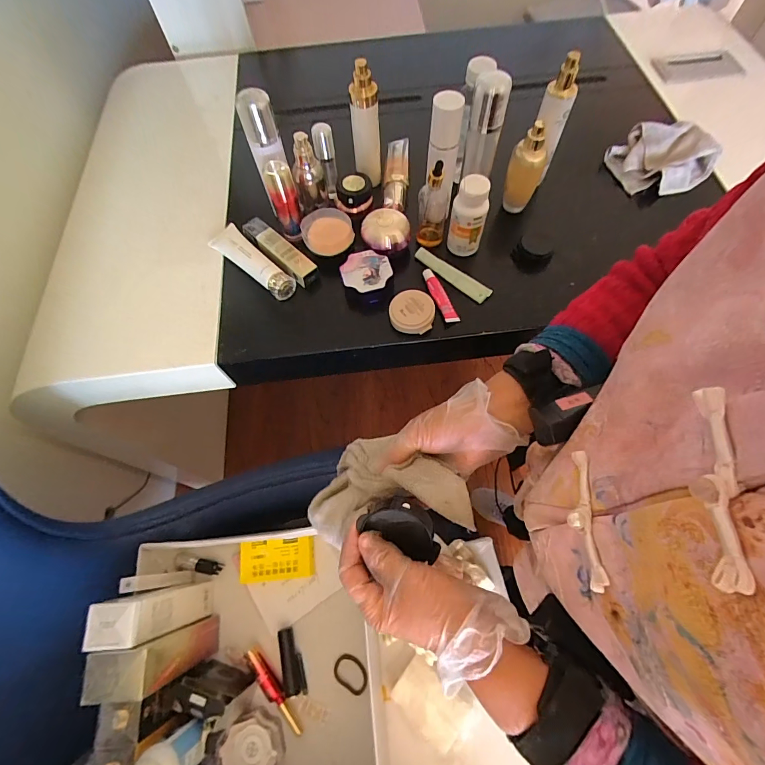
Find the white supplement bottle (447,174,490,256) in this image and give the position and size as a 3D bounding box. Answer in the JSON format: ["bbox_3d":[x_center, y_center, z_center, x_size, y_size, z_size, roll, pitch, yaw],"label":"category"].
[{"bbox_3d":[0.125,-0.240,0.554,0.048,0.103,0.041,11,66,7],"label":"white supplement bottle"}]

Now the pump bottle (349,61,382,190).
[{"bbox_3d":[-0.025,-0.390,0.589,0.042,0.182,0.032,-2,65,1],"label":"pump bottle"}]

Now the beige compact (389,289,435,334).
[{"bbox_3d":[0.042,-0.102,0.547,0.062,0.020,0.062,4,65,4],"label":"beige compact"}]

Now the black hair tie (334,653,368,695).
[{"bbox_3d":[-0.041,0.384,0.506,0.048,0.008,0.035,28,69,14],"label":"black hair tie"}]

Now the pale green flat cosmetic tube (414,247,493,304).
[{"bbox_3d":[0.106,-0.167,0.584,0.131,0.009,0.027,37,72,17],"label":"pale green flat cosmetic tube"}]

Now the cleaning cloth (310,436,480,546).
[{"bbox_3d":[-0.001,0.091,0.347,0.148,0.040,0.092,-10,64,20],"label":"cleaning cloth"}]

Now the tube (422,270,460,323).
[{"bbox_3d":[0.084,-0.129,0.564,0.020,0.010,0.092,-21,66,-8],"label":"tube"}]

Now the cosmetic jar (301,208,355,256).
[{"bbox_3d":[-0.084,-0.233,0.581,0.075,0.027,0.074,-1,65,2],"label":"cosmetic jar"}]

